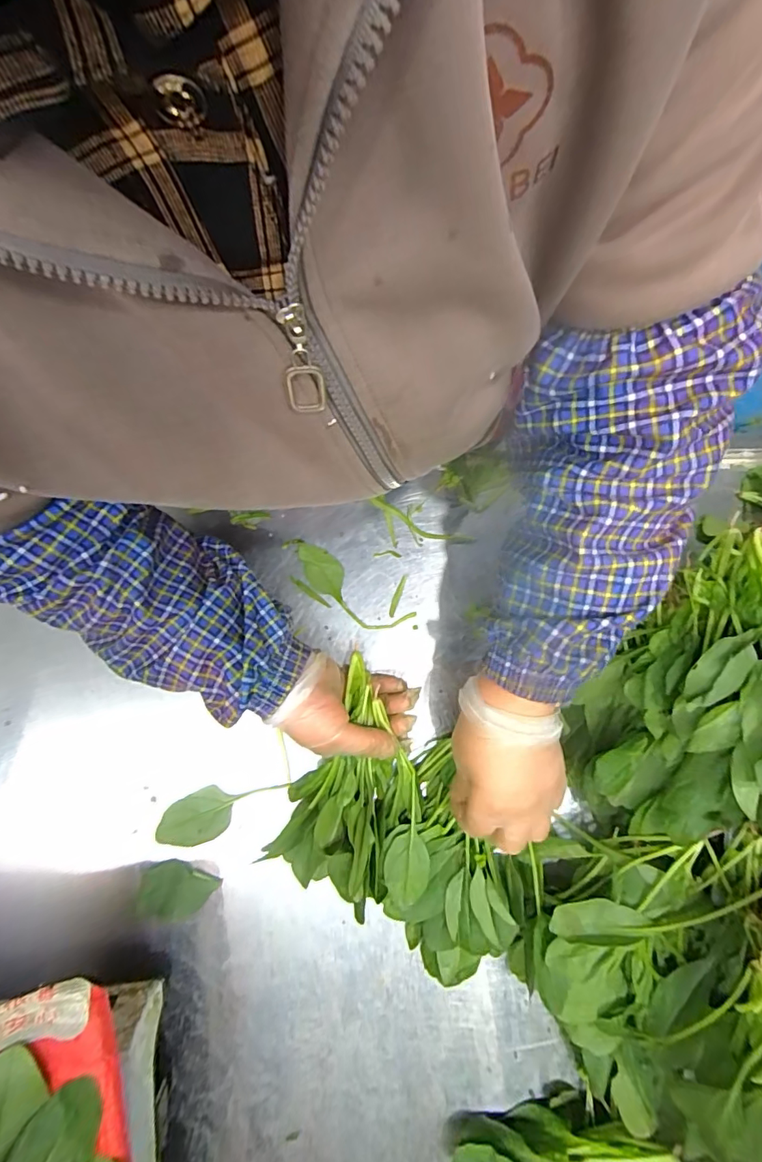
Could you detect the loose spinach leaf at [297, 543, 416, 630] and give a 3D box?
[{"bbox_3d":[-0.032,0.009,0.462,0.126,0.005,0.036,36,81,6],"label":"loose spinach leaf"}]

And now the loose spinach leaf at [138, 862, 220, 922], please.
[{"bbox_3d":[-0.174,0.265,0.409,0.062,0.014,0.044,11,79,2],"label":"loose spinach leaf"}]

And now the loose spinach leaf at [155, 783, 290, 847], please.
[{"bbox_3d":[-0.143,0.199,0.422,0.111,0.010,0.041,-26,80,-5],"label":"loose spinach leaf"}]

